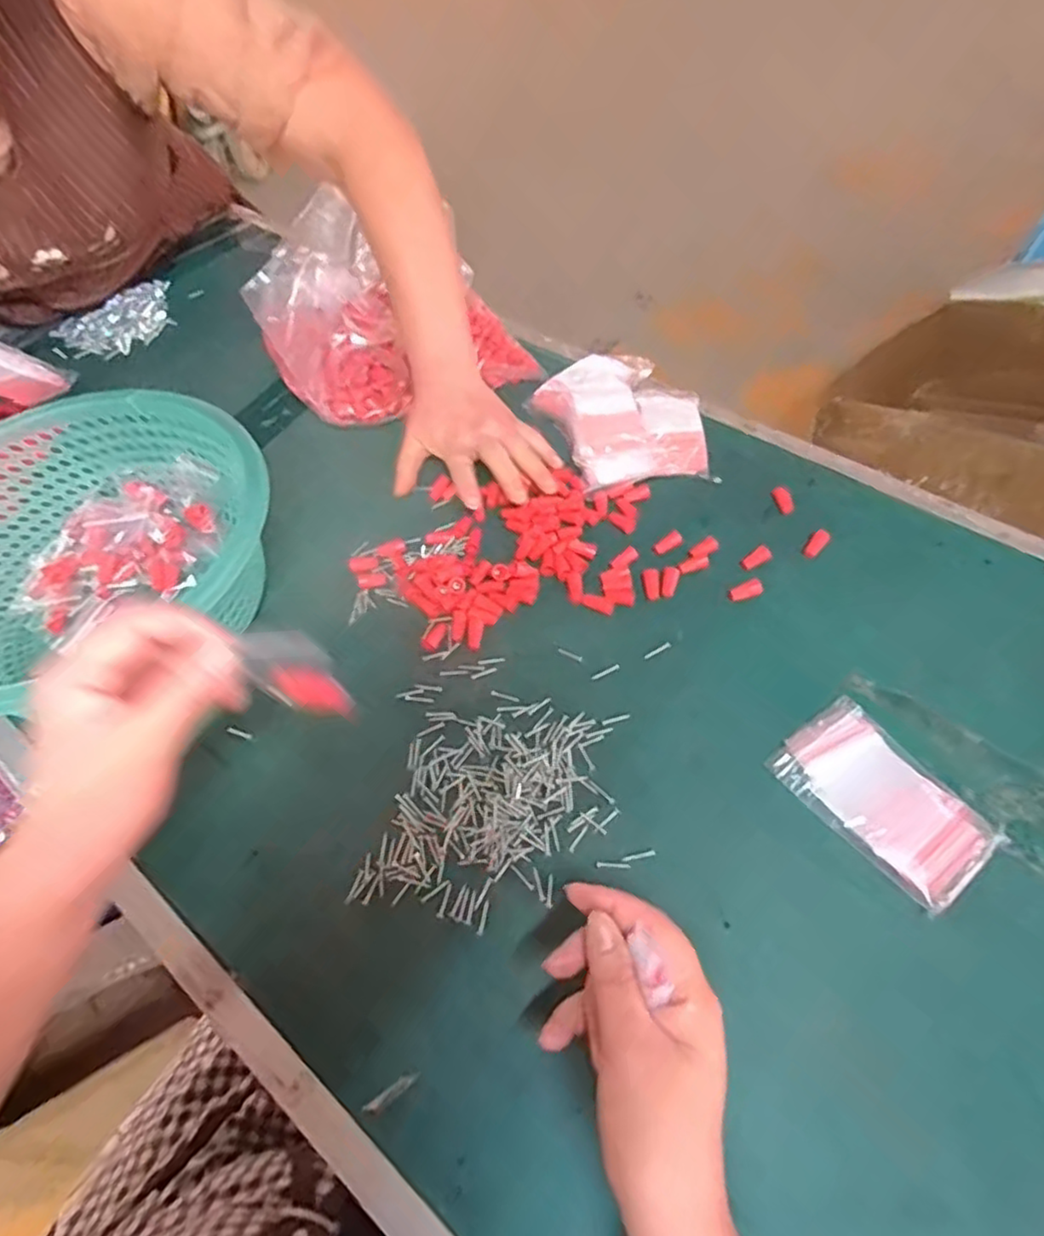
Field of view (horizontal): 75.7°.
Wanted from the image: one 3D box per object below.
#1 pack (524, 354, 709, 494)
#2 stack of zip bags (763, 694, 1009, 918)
[{"bbox_3d":[0.090,-0.186,0.601,0.137,0.033,0.163,-12,55,-4],"label":"pack"},{"bbox_3d":[0.215,0.108,0.403,0.072,0.015,0.115,-33,59,-17],"label":"stack of zip bags"}]

